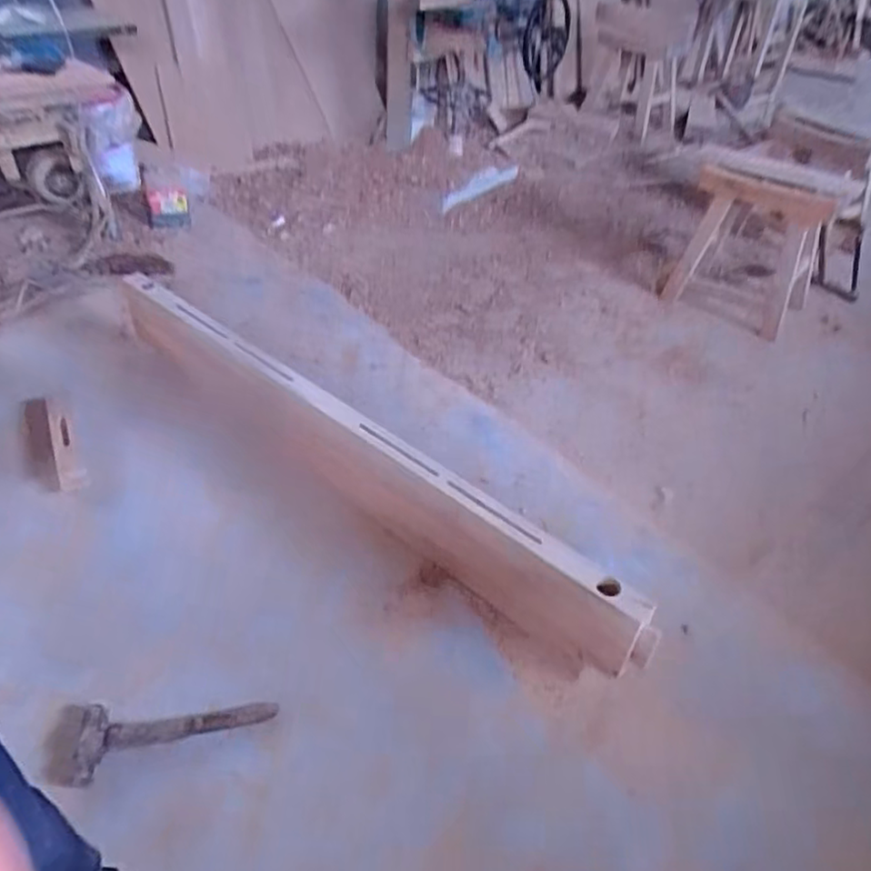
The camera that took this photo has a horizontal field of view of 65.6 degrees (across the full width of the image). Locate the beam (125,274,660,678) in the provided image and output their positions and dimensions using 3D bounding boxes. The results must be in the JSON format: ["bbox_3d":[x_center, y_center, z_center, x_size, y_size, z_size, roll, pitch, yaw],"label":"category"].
[{"bbox_3d":[-0.293,-0.017,1.639,1.790,0.214,0.137,34,49,30],"label":"beam"}]

